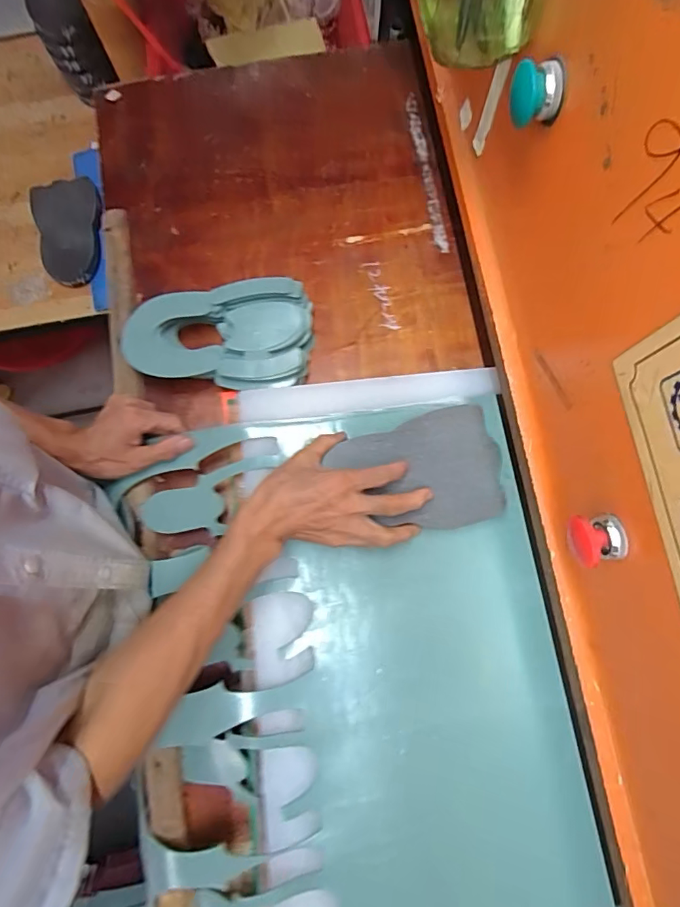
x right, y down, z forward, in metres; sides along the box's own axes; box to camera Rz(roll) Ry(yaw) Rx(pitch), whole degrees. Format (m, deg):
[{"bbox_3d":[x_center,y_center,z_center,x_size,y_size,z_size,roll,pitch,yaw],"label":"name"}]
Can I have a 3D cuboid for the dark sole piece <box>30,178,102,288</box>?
[{"bbox_3d":[-0.473,-0.384,0.834,0.115,0.032,0.181,-9,80,-1],"label":"dark sole piece"}]

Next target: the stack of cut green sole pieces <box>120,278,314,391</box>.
[{"bbox_3d":[-0.140,-0.132,0.571,0.209,0.050,0.122,-6,80,-1],"label":"stack of cut green sole pieces"}]

